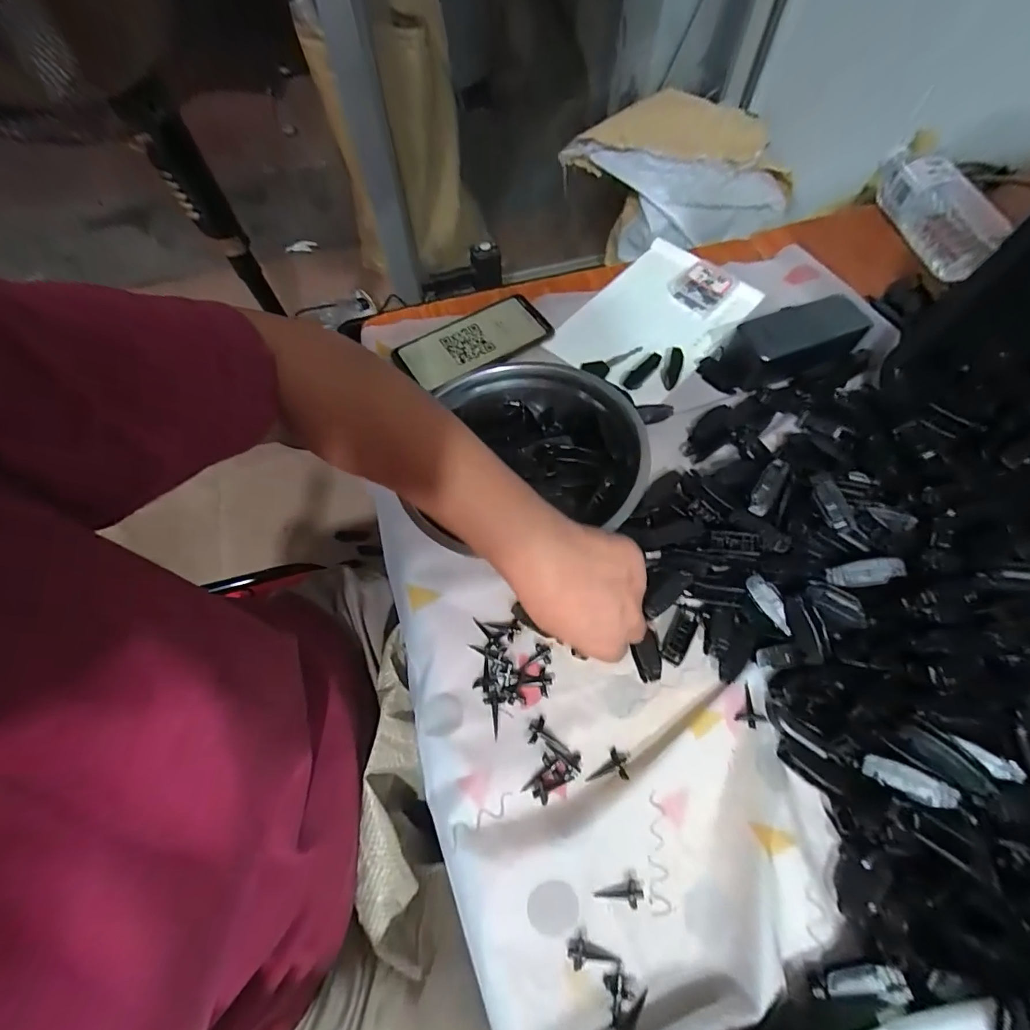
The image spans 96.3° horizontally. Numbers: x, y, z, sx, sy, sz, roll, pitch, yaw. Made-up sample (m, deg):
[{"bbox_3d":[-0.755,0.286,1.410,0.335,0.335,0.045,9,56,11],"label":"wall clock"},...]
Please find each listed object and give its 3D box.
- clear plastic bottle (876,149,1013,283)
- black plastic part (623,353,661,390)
[{"bbox_3d":[0.500,-0.372,0.554,0.060,0.063,0.174,-26,78,-11],"label":"clear plastic bottle"},{"bbox_3d":[0.133,-0.150,0.481,0.017,0.008,0.058,37,70,18],"label":"black plastic part"}]

